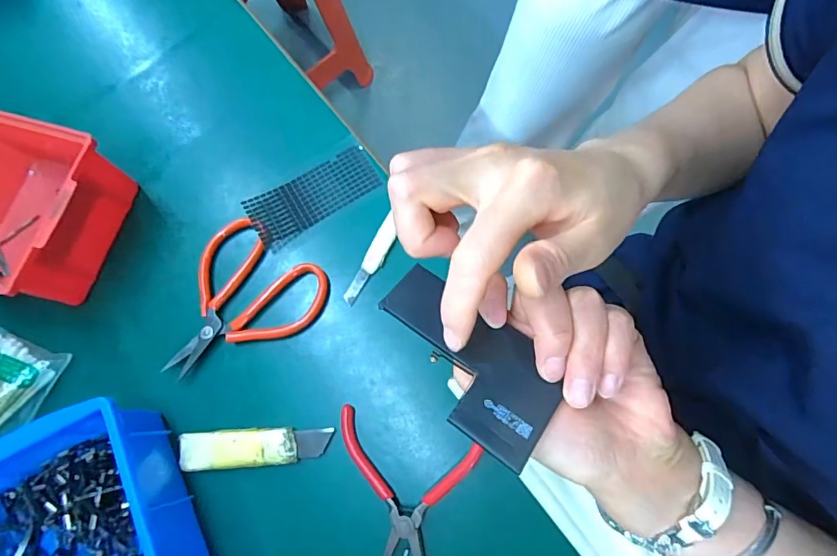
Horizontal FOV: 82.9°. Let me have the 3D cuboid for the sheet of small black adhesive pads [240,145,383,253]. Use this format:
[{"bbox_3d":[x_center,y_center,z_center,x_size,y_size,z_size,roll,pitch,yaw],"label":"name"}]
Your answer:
[{"bbox_3d":[-0.084,-0.066,0.377,0.103,0.006,0.044,-31,81,-5],"label":"sheet of small black adhesive pads"}]

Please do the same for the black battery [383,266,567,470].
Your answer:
[{"bbox_3d":[0.020,0.037,0.223,0.092,0.004,0.056,34,59,13],"label":"black battery"}]

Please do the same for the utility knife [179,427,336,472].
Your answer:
[{"bbox_3d":[-0.113,0.116,0.327,0.104,0.011,0.024,-5,74,3],"label":"utility knife"}]

